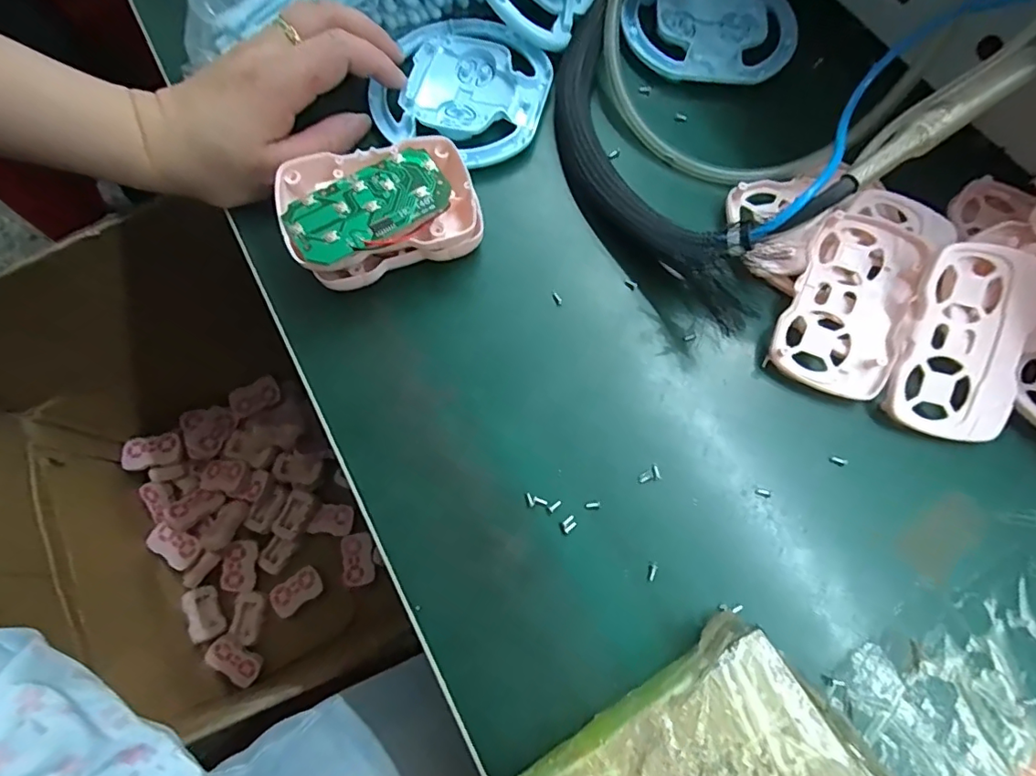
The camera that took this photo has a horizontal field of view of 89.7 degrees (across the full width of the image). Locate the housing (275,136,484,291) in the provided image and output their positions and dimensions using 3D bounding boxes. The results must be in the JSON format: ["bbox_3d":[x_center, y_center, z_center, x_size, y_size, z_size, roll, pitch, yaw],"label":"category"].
[{"bbox_3d":[-0.066,-0.086,0.260,0.089,0.040,0.057,-22,75,-7],"label":"housing"}]

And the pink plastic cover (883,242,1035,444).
[{"bbox_3d":[0.208,-0.021,0.240,0.054,0.004,0.088,15,97,4],"label":"pink plastic cover"}]

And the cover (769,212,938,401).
[{"bbox_3d":[0.163,-0.042,0.255,0.054,0.027,0.087,24,74,6],"label":"cover"}]

